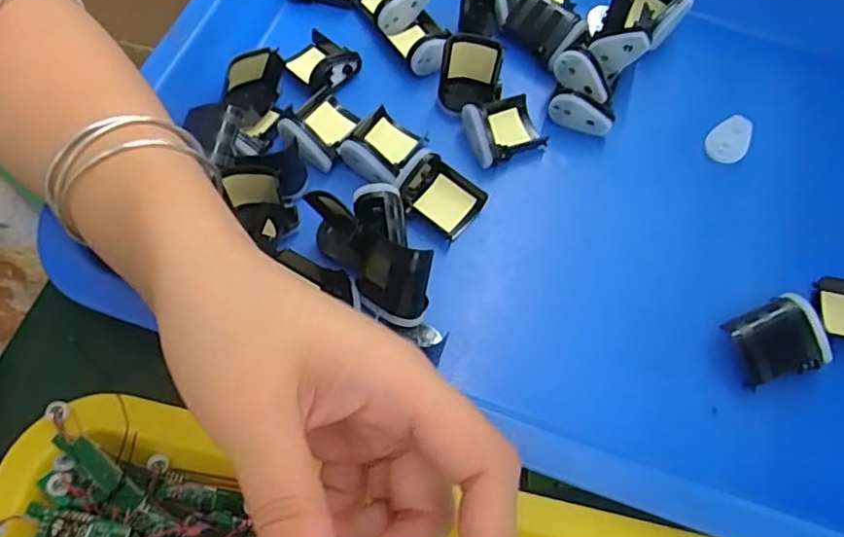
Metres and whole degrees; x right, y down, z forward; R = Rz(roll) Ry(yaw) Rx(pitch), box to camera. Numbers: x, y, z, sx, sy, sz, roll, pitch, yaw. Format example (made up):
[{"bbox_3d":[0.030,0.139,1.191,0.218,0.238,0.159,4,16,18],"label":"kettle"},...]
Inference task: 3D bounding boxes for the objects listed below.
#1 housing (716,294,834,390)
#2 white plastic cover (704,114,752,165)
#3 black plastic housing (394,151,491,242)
[{"bbox_3d":[0.166,0.036,0.281,0.040,0.023,0.035,-23,69,-13],"label":"housing"},{"bbox_3d":[0.177,-0.073,0.341,0.033,0.007,0.022,-39,74,-18],"label":"white plastic cover"},{"bbox_3d":[0.010,-0.040,0.308,0.040,0.017,0.032,41,70,14],"label":"black plastic housing"}]

